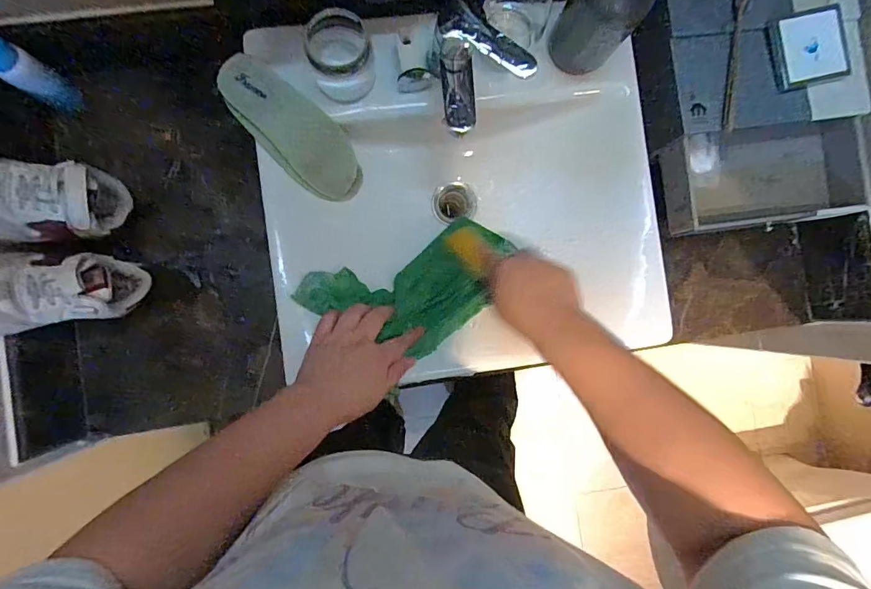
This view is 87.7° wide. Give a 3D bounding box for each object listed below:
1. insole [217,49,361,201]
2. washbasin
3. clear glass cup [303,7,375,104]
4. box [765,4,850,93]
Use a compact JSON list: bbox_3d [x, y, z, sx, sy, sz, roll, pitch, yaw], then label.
[{"bbox_3d":[-0.163,-0.187,0.527,0.077,0.030,0.191,-48,114,-5],"label":"insole"},{"bbox_3d":[0.030,-0.110,0.573,0.459,0.128,0.376,-7,89,-5],"label":"washbasin"},{"bbox_3d":[-0.101,-0.254,0.491,0.064,0.063,0.071,-14,89,-5],"label":"clear glass cup"},{"bbox_3d":[0.443,-0.293,0.538,0.080,0.025,0.080,-14,89,-5],"label":"box"}]

